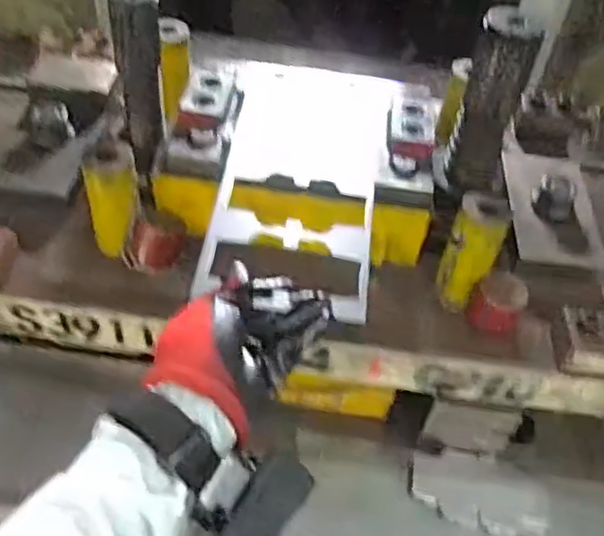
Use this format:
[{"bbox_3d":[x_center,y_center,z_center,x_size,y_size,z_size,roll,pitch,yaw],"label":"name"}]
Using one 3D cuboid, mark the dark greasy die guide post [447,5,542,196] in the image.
[{"bbox_3d":[0.157,-0.130,0.566,0.051,0.156,0.042,12,47,5],"label":"dark greasy die guide post"}]

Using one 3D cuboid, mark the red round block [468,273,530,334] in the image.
[{"bbox_3d":[0.159,0.028,0.548,0.038,0.039,0.033,25,49,16],"label":"red round block"}]

